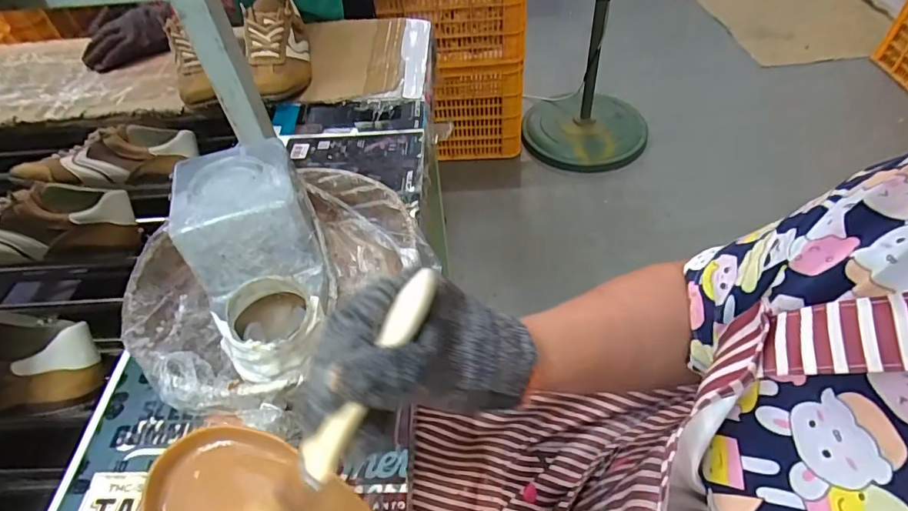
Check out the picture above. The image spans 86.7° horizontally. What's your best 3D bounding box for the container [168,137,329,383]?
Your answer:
[{"bbox_3d":[-0.163,0.009,0.418,0.103,0.121,0.204,-20,52,-12],"label":"container"}]

